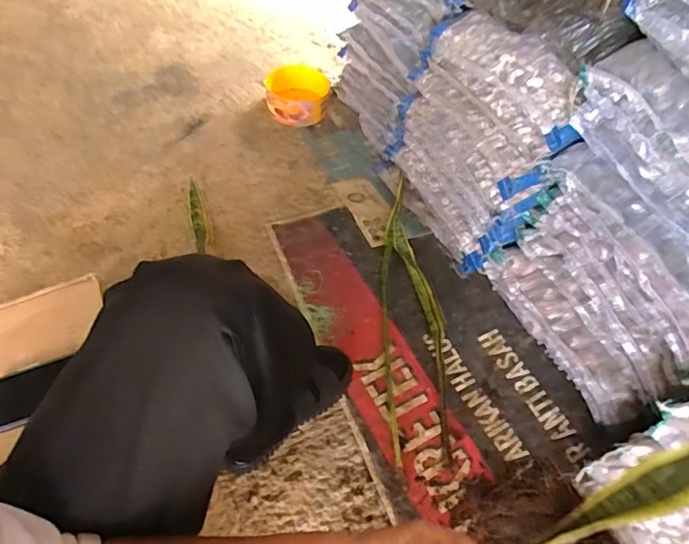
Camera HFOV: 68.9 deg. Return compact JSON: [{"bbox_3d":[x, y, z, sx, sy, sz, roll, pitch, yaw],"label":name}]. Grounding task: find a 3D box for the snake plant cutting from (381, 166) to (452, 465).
[{"bbox_3d":[0.119,0.053,0.885,0.111,0.061,0.547,3,53,-4],"label":"snake plant cutting"}]

